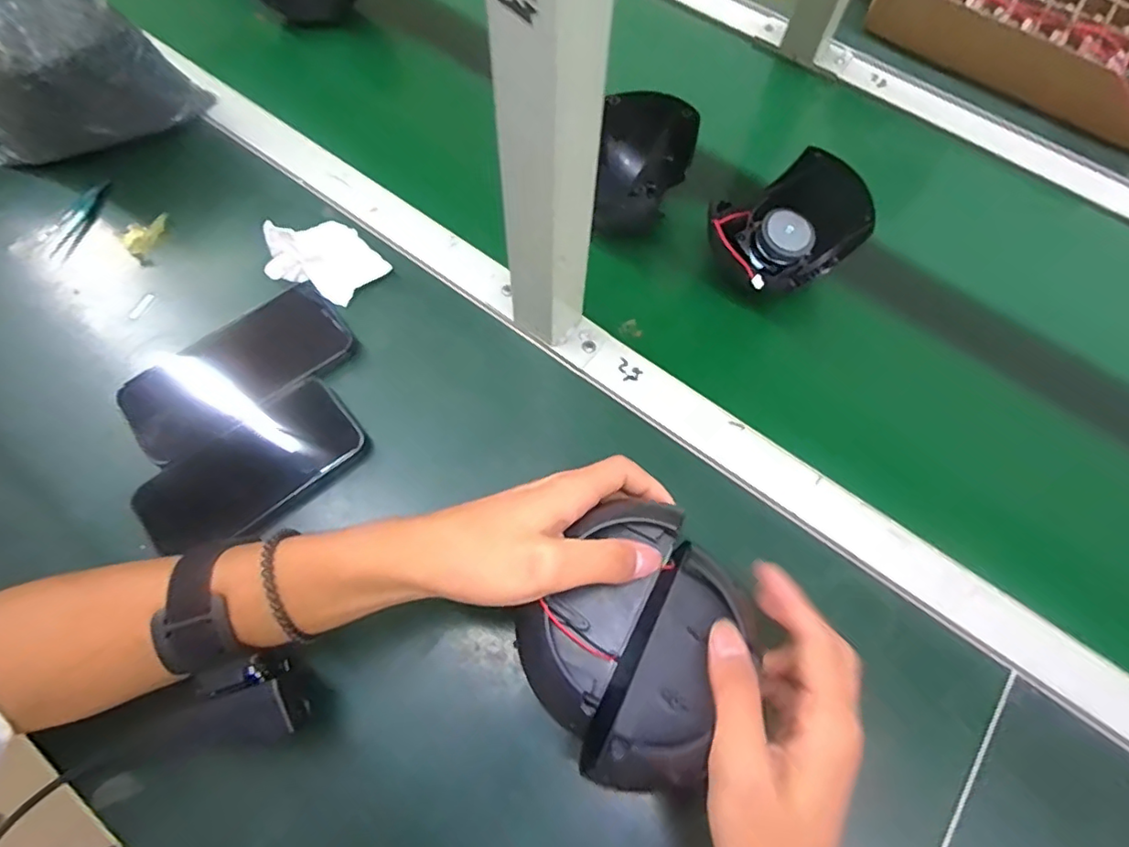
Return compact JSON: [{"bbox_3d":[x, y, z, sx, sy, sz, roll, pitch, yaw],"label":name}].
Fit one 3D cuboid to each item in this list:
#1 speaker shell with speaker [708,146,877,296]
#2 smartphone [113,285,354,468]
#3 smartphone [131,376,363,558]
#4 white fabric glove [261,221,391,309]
[{"bbox_3d":[0.170,-0.144,0.460,0.136,0.057,0.079,-35,72,-17],"label":"speaker shell with speaker"},{"bbox_3d":[-0.245,-0.043,0.439,0.161,0.013,0.087,-34,72,-17],"label":"smartphone"},{"bbox_3d":[-0.219,0.032,0.413,0.144,0.015,0.079,-38,70,-14],"label":"smartphone"},{"bbox_3d":[-0.189,-0.131,0.463,0.062,0.041,0.074,39,69,13],"label":"white fabric glove"}]

